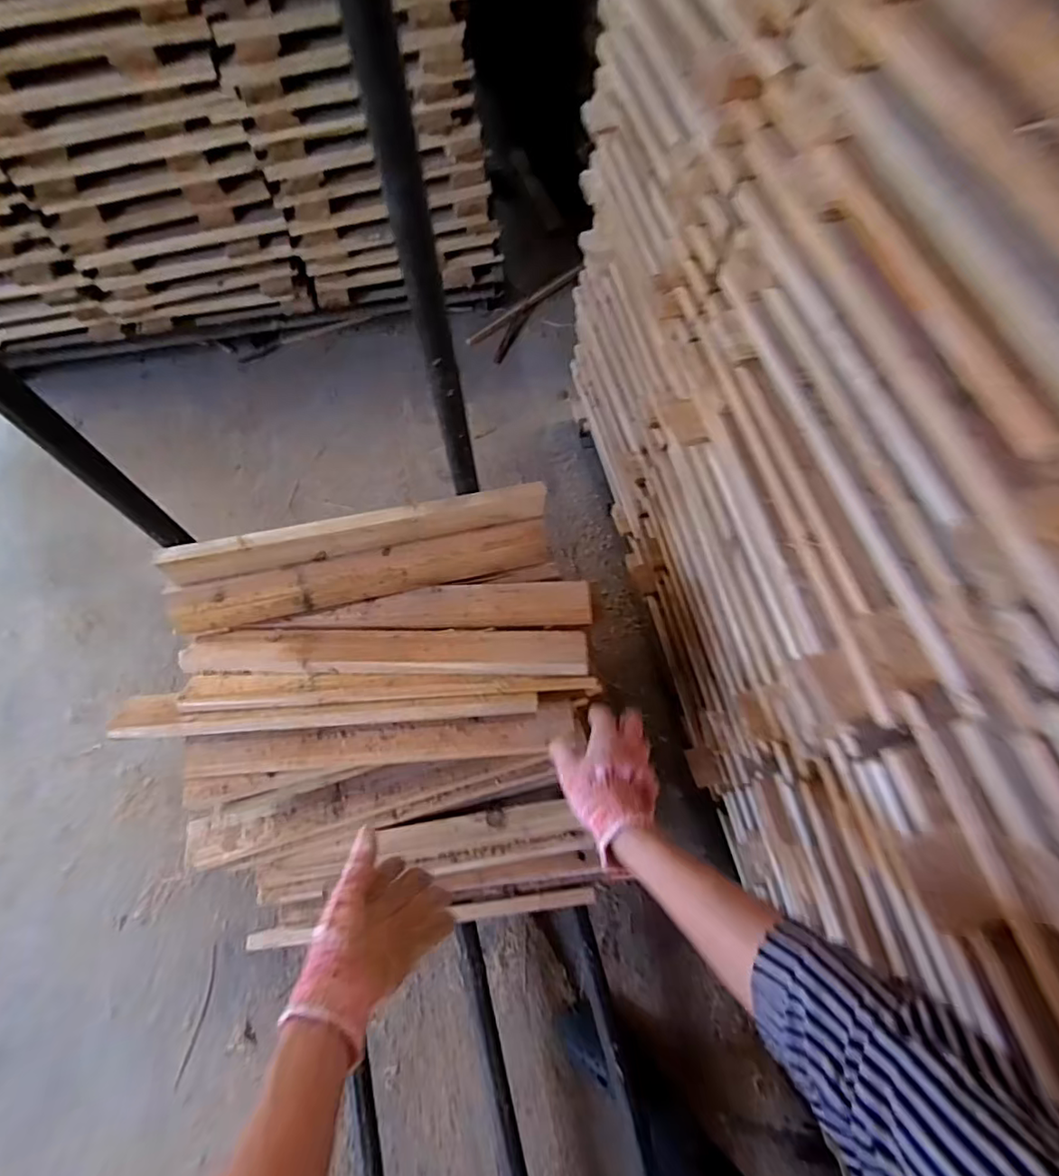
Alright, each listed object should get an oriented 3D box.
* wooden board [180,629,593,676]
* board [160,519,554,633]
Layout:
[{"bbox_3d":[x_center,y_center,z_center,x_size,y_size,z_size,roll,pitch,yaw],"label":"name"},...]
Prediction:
[{"bbox_3d":[-0.182,0.080,0.723,0.499,0.012,0.068,0,47,2],"label":"wooden board"},{"bbox_3d":[-0.213,-0.013,0.761,0.480,0.072,0.021,-12,27,-7],"label":"board"}]

